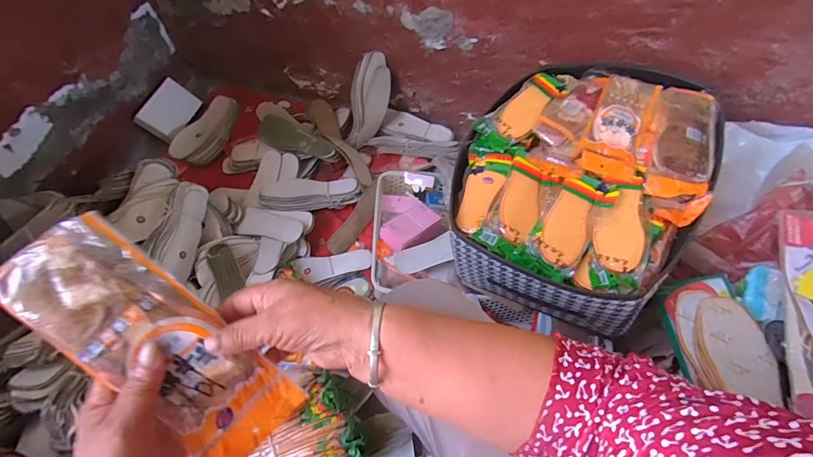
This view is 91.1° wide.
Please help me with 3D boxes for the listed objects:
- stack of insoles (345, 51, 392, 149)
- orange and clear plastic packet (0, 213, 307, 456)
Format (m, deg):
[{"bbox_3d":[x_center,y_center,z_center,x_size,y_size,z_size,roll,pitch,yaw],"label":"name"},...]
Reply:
[{"bbox_3d":[-0.095,-0.317,1.001,0.088,0.233,0.063,16,23,5],"label":"stack of insoles"},{"bbox_3d":[-0.182,0.087,0.299,0.219,0.026,0.081,49,64,-15],"label":"orange and clear plastic packet"}]

